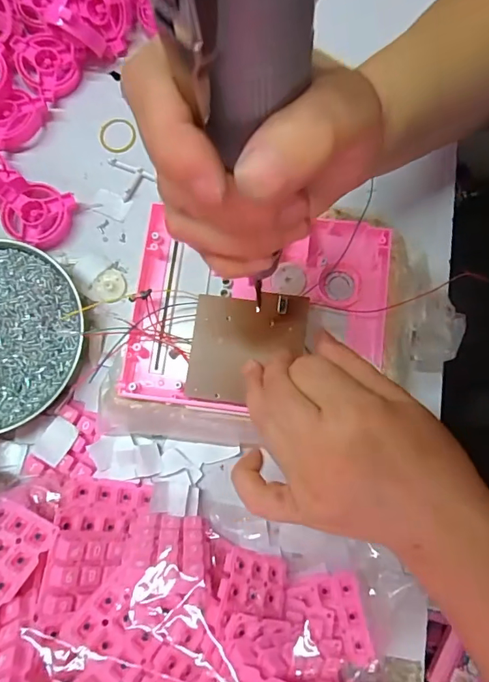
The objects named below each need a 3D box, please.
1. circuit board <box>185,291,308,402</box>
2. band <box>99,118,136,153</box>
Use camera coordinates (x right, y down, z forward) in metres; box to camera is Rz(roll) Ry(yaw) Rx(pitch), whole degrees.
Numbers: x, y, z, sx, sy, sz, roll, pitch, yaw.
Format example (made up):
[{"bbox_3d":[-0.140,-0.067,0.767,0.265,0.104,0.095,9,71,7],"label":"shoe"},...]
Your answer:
[{"bbox_3d":[0.002,0.003,0.294,0.071,0.004,0.070,6,84,3],"label":"circuit board"},{"bbox_3d":[-0.103,-0.167,0.370,0.029,0.004,0.031,0,79,1],"label":"band"}]

